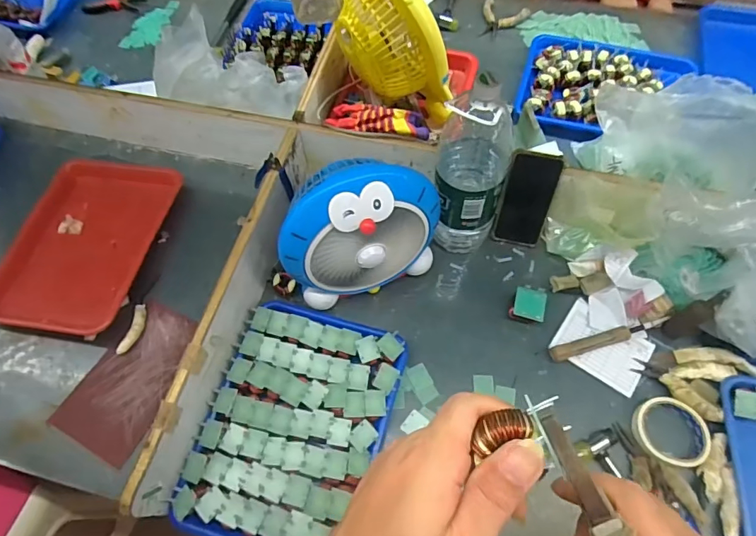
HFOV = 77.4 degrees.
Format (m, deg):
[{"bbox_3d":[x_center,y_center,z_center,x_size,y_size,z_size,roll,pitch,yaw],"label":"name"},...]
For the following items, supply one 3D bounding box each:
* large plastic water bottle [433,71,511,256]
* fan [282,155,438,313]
[{"bbox_3d":[0.137,-0.134,0.693,0.098,0.320,0.096,15,64,10],"label":"large plastic water bottle"},{"bbox_3d":[-0.028,-0.059,0.692,0.232,0.210,0.122,-22,65,-7],"label":"fan"}]

